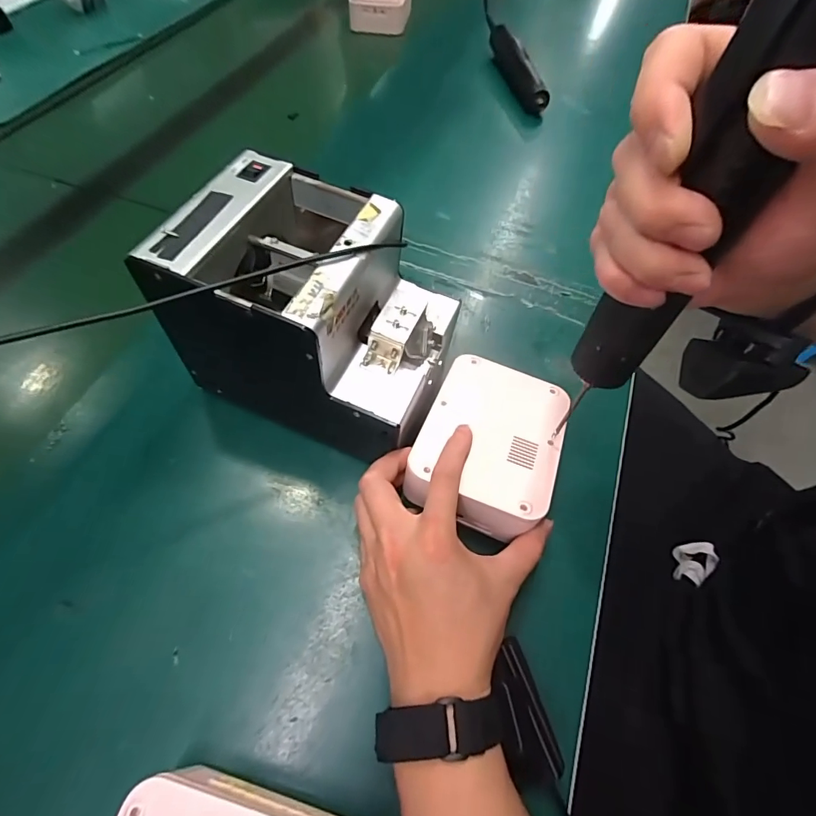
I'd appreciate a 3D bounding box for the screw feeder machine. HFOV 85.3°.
[{"bbox_3d":[-0.065,-0.066,0.332,0.177,0.154,0.123,21,61,10],"label":"screw feeder machine"}]

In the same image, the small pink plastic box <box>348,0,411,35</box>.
[{"bbox_3d":[-0.050,-0.729,0.798,0.107,0.062,0.077,2,59,-2],"label":"small pink plastic box"}]

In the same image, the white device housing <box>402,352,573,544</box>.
[{"bbox_3d":[0.063,0.020,0.331,0.097,0.031,0.127,21,60,9],"label":"white device housing"}]

